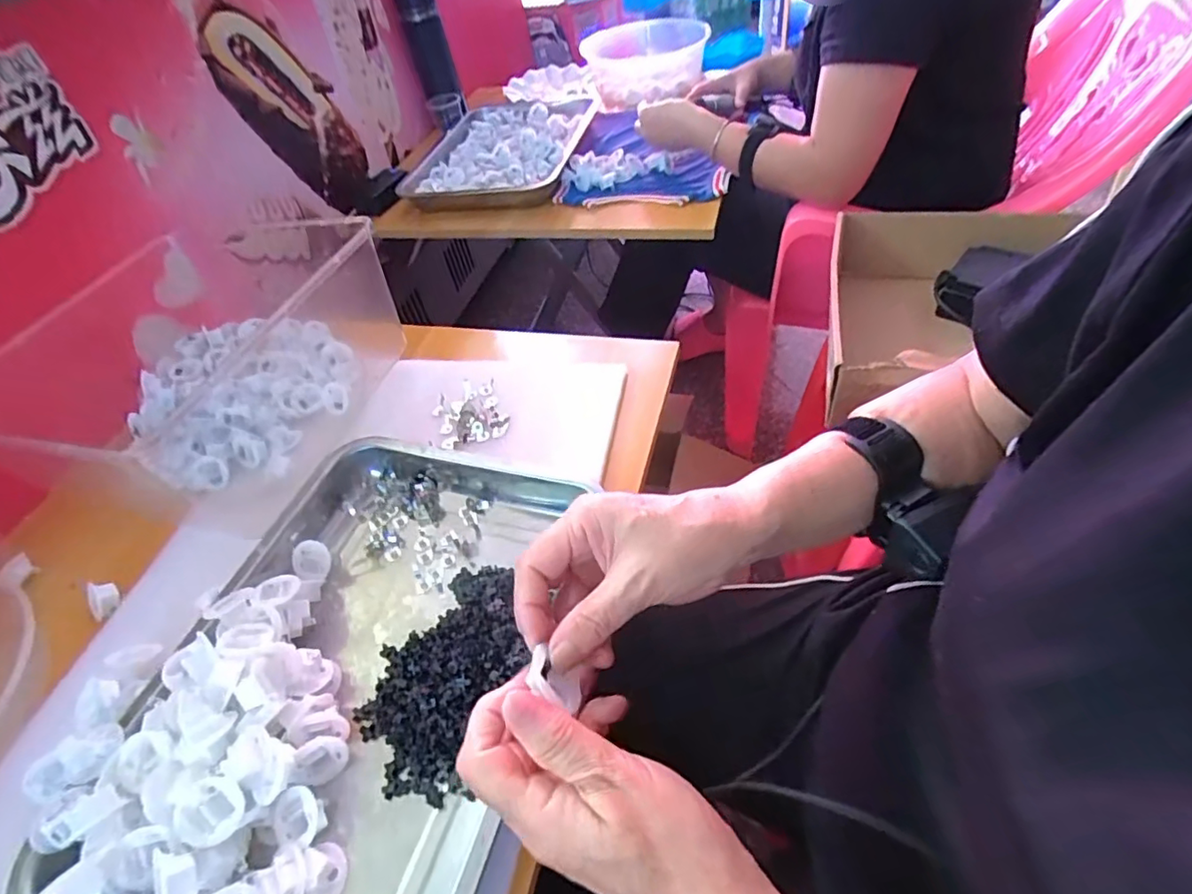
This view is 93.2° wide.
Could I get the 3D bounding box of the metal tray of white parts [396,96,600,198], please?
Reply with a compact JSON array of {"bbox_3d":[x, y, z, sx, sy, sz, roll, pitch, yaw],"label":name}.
[{"bbox_3d":[-0.143,-0.485,0.908,0.249,0.042,0.306,9,50,17],"label":"metal tray of white parts"}]

